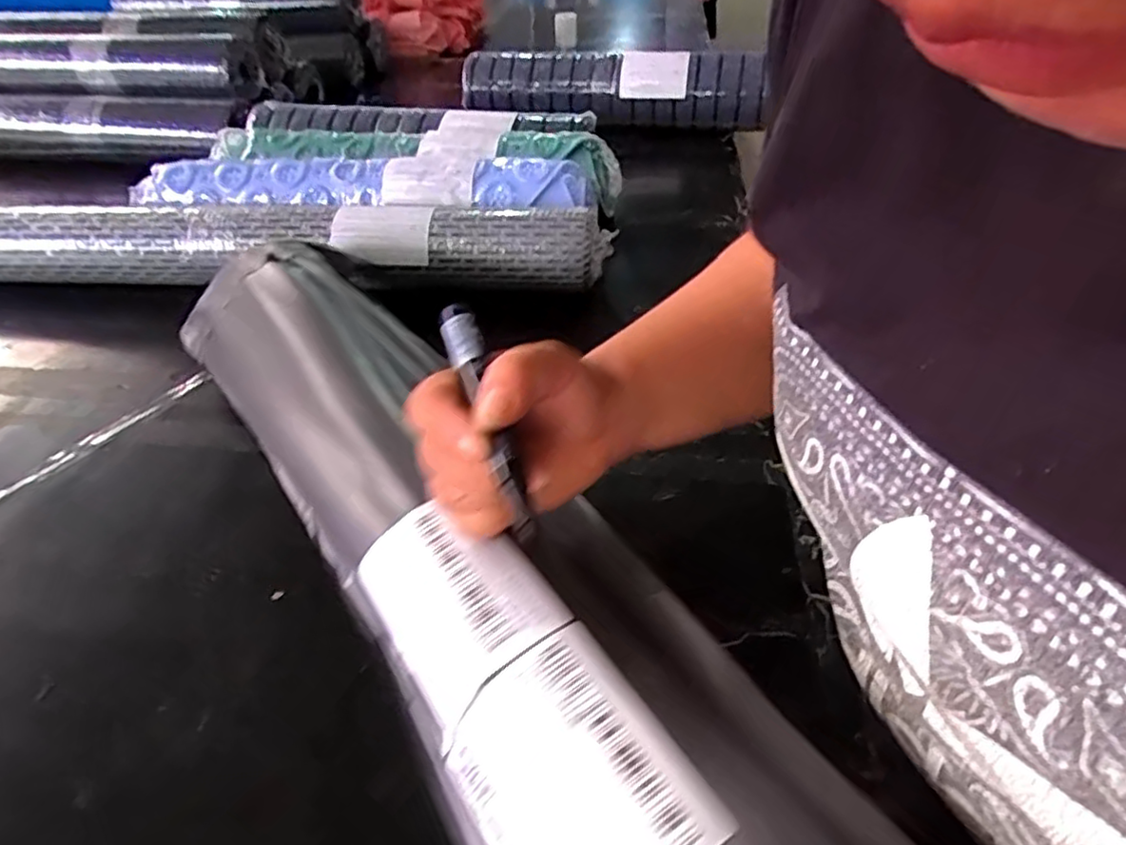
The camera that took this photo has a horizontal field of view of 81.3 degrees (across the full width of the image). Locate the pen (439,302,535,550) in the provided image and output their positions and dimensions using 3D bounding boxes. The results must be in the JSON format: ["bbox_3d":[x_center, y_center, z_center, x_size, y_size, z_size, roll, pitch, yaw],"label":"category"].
[{"bbox_3d":[-0.034,-0.008,0.291,0.017,0.011,0.132,-16,55,-12],"label":"pen"}]

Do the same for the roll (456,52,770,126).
[{"bbox_3d":[0.078,-0.512,1.014,0.473,0.105,0.063,7,42,11],"label":"roll"}]

